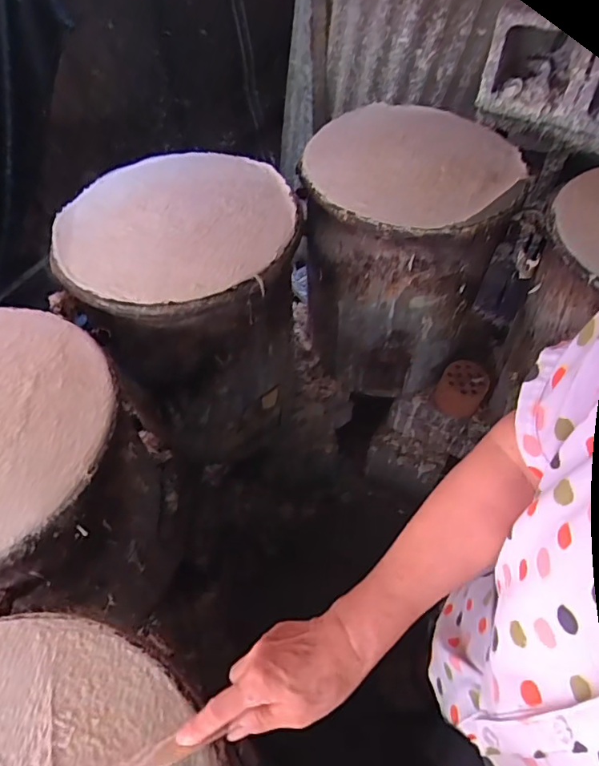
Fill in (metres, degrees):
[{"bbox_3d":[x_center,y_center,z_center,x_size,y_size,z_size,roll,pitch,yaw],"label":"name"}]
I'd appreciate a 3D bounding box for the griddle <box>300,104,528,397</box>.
[{"bbox_3d":[0.199,-0.270,1.111,0.387,0.460,0.378,1,54,2],"label":"griddle"}]

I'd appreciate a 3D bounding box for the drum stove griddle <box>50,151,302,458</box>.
[{"bbox_3d":[-0.194,-0.134,1.001,0.371,0.443,0.374,-16,55,-11],"label":"drum stove griddle"}]

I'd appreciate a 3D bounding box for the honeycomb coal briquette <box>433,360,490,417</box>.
[{"bbox_3d":[0.359,0.017,1.173,0.099,0.099,0.095,0,54,0],"label":"honeycomb coal briquette"}]

